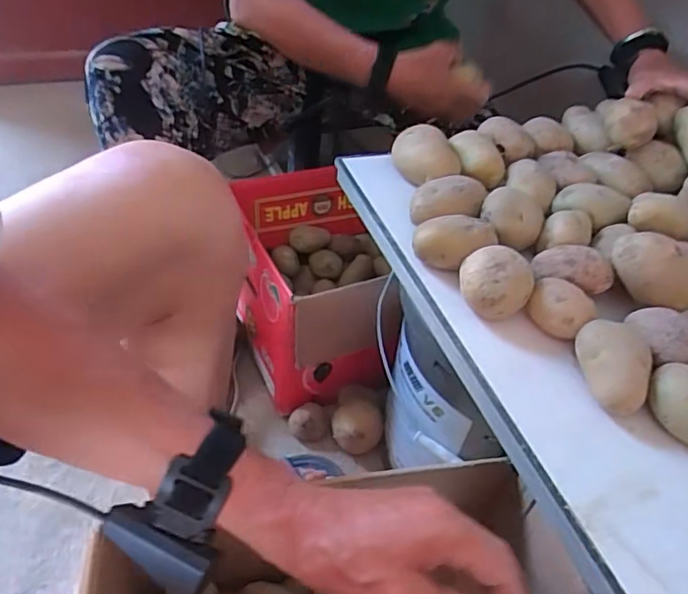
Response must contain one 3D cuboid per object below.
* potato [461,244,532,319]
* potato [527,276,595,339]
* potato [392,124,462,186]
[{"bbox_3d":[0.126,-0.010,0.476,0.058,0.047,0.055,13,47,7],"label":"potato"},{"bbox_3d":[0.180,0.010,0.474,0.050,0.034,0.043,32,52,24],"label":"potato"},{"bbox_3d":[0.088,-0.147,0.610,0.074,0.043,0.065,9,47,4],"label":"potato"}]

